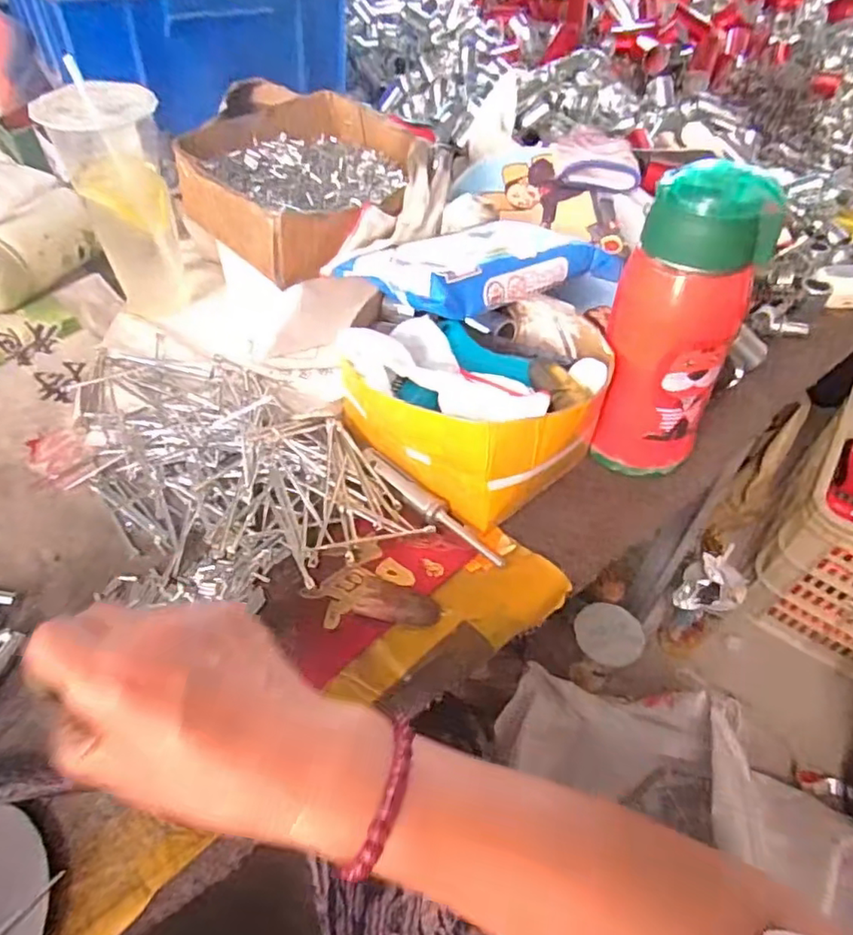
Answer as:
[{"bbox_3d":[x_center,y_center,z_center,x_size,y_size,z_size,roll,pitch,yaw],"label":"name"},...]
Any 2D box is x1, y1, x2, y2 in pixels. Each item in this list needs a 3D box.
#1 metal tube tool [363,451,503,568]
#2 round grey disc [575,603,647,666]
[{"bbox_3d":[0.001,0.025,0.416,0.131,0.011,0.018,36,58,25],"label":"metal tube tool"},{"bbox_3d":[0.242,0.222,0.799,0.088,0.007,0.077,9,88,5],"label":"round grey disc"}]

